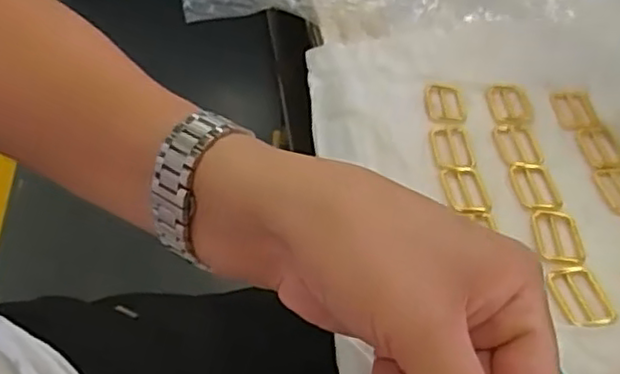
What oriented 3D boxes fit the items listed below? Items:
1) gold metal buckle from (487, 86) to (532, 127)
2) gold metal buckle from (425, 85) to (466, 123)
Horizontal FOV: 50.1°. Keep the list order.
[{"bbox_3d":[0.166,-0.067,0.548,0.034,0.004,0.051,-1,46,1],"label":"gold metal buckle"},{"bbox_3d":[0.112,-0.070,0.547,0.031,0.007,0.041,1,46,3],"label":"gold metal buckle"}]

